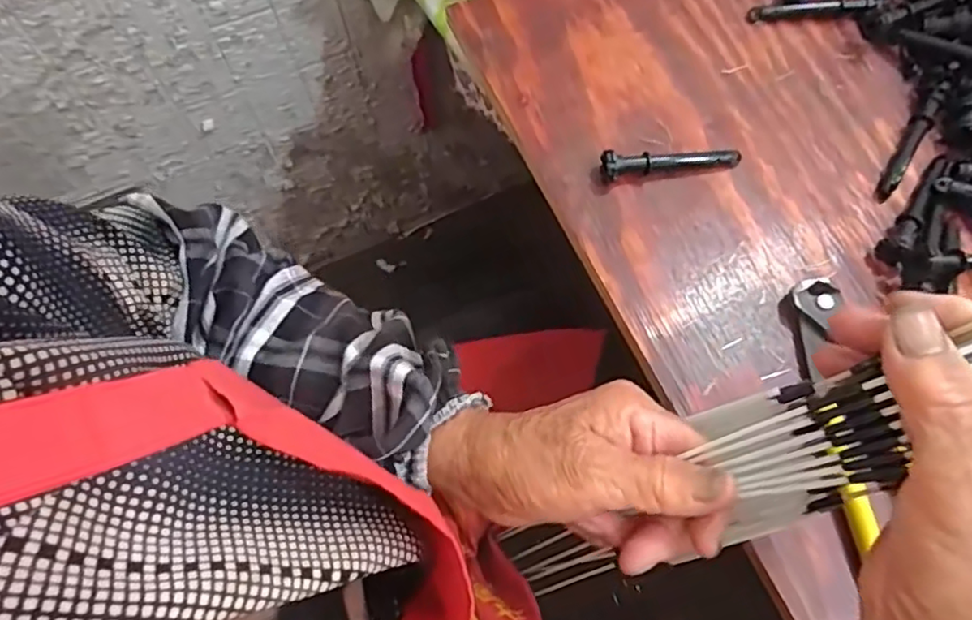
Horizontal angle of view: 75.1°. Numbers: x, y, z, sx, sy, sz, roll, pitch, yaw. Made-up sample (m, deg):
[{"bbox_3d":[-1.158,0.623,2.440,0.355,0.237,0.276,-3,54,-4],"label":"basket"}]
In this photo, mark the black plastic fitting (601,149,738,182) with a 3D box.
[{"bbox_3d":[0.128,-0.101,0.434,0.096,0.020,0.014,-5,69,1],"label":"black plastic fitting"}]

